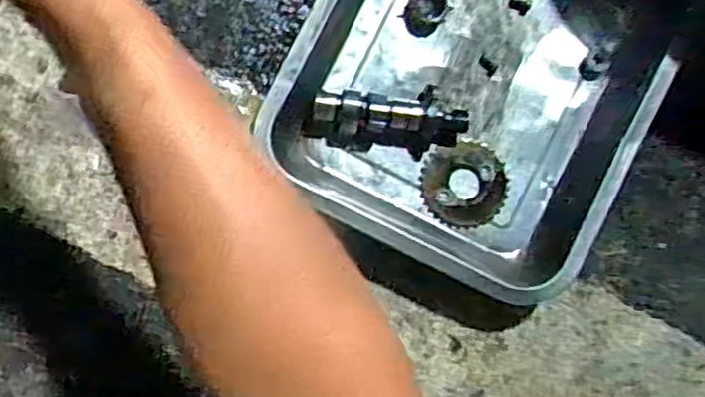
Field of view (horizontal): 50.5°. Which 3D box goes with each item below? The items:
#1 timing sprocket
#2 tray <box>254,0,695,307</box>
[{"bbox_3d":[0.083,-0.010,0.545,0.062,0.005,0.062,0,95,-4],"label":"timing sprocket"},{"bbox_3d":[0.092,-0.103,0.531,0.238,0.059,0.297,26,93,-6],"label":"tray"}]

